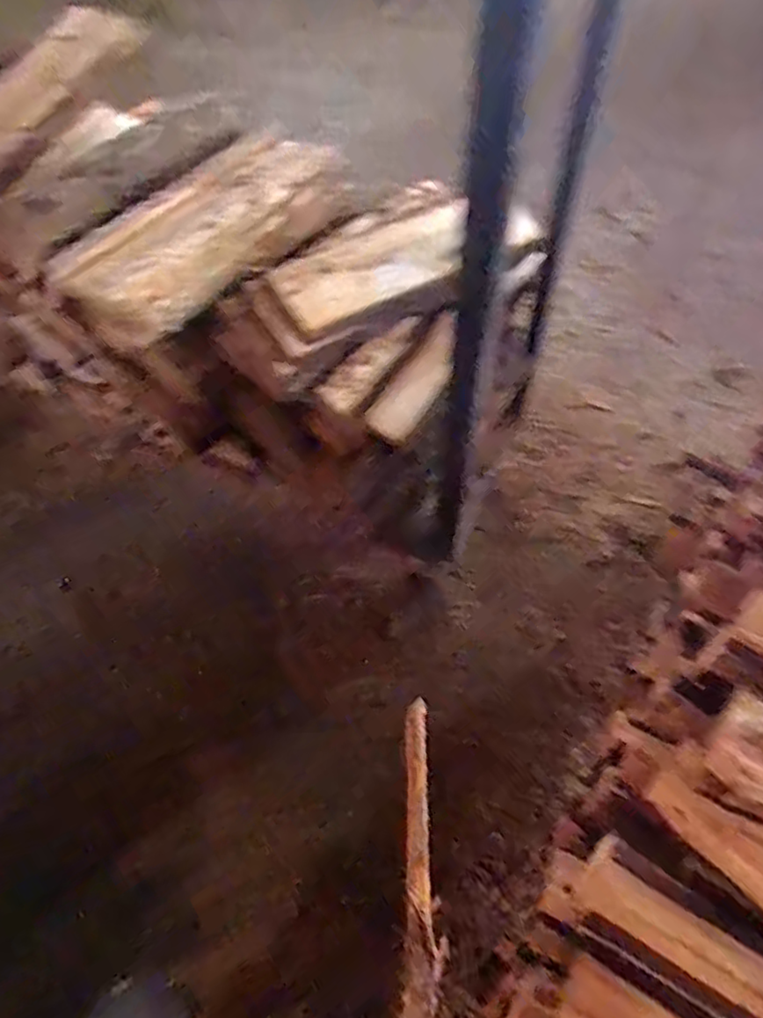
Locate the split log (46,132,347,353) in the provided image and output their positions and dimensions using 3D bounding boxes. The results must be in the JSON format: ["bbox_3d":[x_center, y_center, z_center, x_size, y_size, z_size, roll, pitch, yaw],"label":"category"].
[{"bbox_3d":[-0.282,-0.469,1.104,0.252,0.125,0.512,34,67,21],"label":"split log"}]

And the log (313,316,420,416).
[{"bbox_3d":[-0.016,-0.248,1.102,0.055,0.064,0.217,39,69,23],"label":"log"}]

